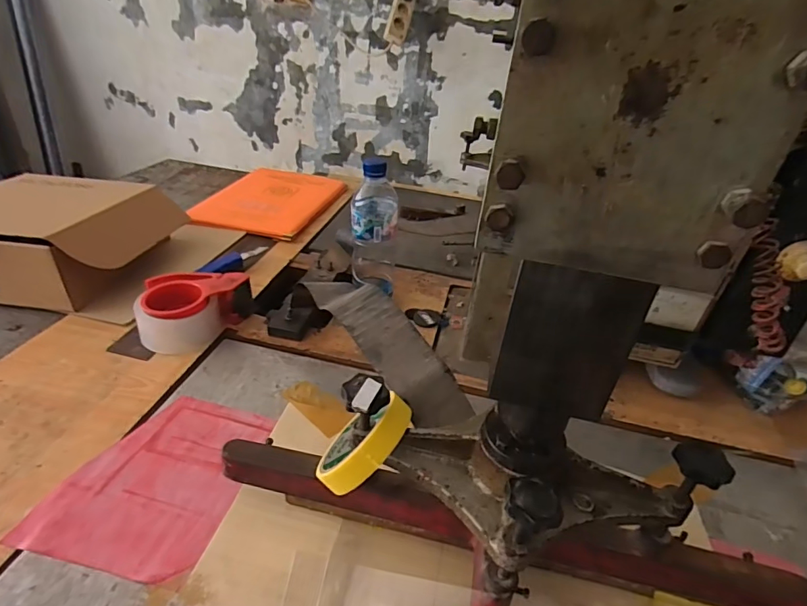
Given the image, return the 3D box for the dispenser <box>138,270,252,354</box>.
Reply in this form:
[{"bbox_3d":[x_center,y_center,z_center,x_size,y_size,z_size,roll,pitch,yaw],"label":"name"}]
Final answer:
[{"bbox_3d":[-0.282,0.010,0.640,0.143,0.068,0.091,-7,34,-19],"label":"dispenser"}]

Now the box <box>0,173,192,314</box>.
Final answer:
[{"bbox_3d":[-0.540,-0.111,0.739,0.281,0.123,0.282,11,32,8],"label":"box"}]

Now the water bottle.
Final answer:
[{"bbox_3d":[-0.042,-0.102,0.687,0.066,0.206,0.056,3,32,-5],"label":"water bottle"}]

